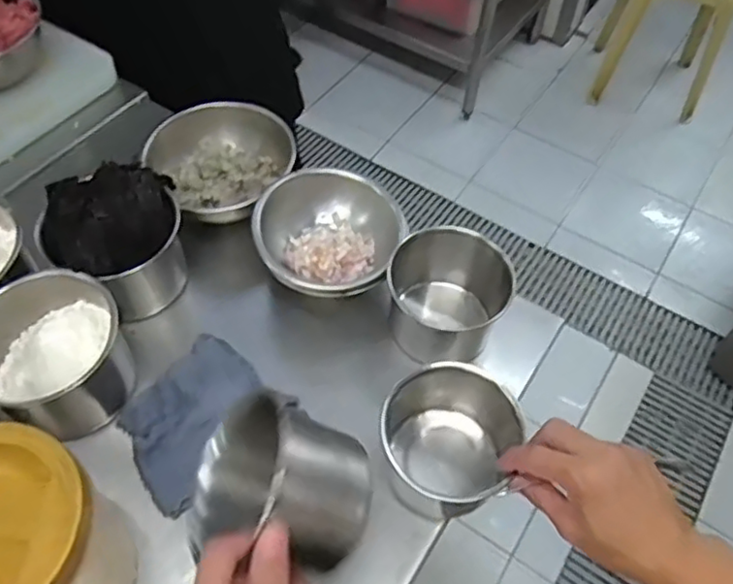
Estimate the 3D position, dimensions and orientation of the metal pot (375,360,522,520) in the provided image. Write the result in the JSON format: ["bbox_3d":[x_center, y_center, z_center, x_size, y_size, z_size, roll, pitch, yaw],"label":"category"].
[{"bbox_3d":[0.072,0.133,0.564,0.119,0.103,0.105,11,56,5],"label":"metal pot"}]

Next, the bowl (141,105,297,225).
[{"bbox_3d":[-0.162,-0.150,0.749,0.157,0.061,0.137,-27,61,-19],"label":"bowl"}]

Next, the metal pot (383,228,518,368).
[{"bbox_3d":[0.081,0.006,0.657,0.108,0.116,0.112,1,56,-2],"label":"metal pot"}]

